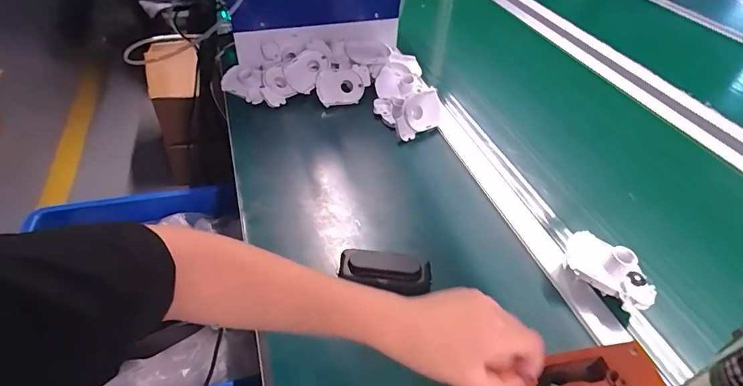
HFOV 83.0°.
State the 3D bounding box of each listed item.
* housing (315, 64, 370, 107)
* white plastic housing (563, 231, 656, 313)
[{"bbox_3d":[-0.052,-0.198,0.783,0.102,0.064,0.032,-13,7,-15],"label":"housing"},{"bbox_3d":[0.276,0.088,0.488,0.052,0.035,0.103,-32,54,-31],"label":"white plastic housing"}]

